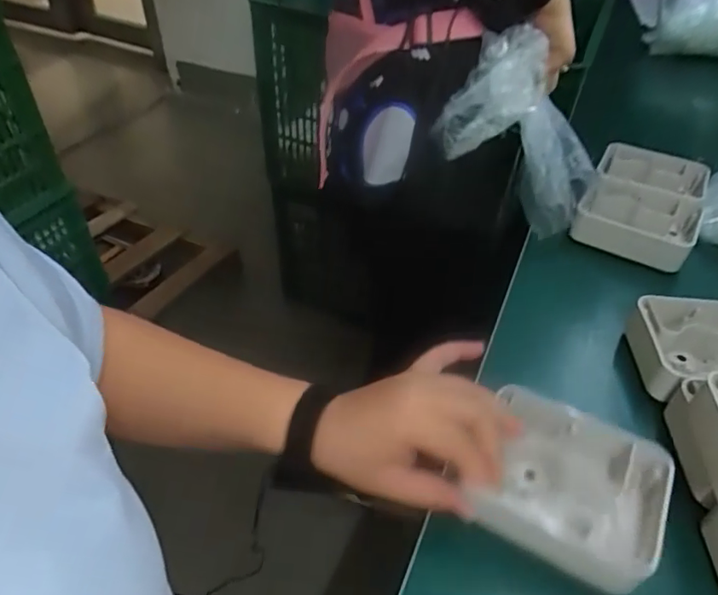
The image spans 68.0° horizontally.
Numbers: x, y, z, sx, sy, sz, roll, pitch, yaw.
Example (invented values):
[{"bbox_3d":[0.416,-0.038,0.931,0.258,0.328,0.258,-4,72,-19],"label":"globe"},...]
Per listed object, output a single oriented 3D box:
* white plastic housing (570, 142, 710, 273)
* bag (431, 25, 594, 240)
[{"bbox_3d":[0.344,-0.116,0.648,0.123,0.049,0.195,23,48,20],"label":"white plastic housing"},{"bbox_3d":[0.179,-0.179,0.597,0.163,0.179,0.127,15,46,13],"label":"bag"}]

